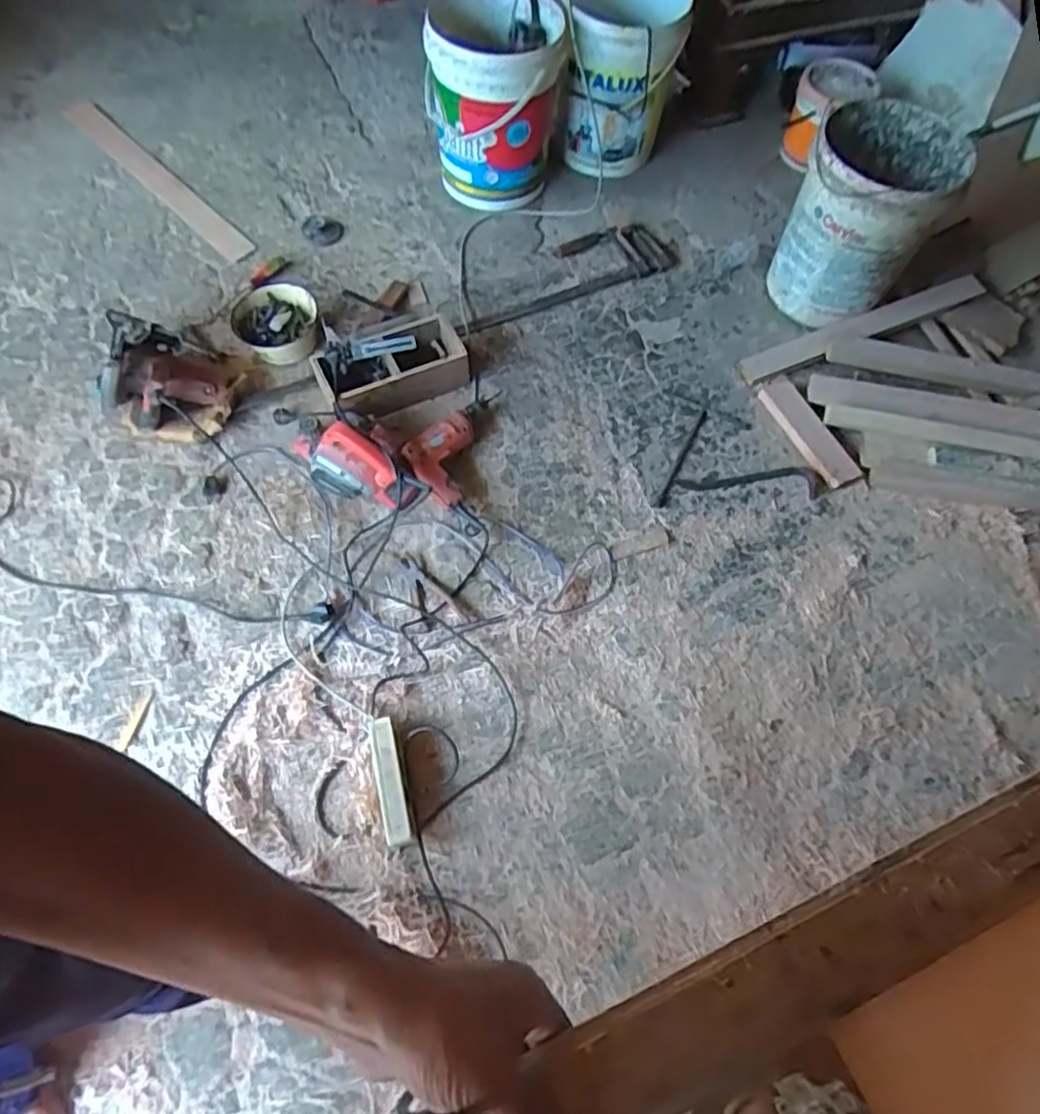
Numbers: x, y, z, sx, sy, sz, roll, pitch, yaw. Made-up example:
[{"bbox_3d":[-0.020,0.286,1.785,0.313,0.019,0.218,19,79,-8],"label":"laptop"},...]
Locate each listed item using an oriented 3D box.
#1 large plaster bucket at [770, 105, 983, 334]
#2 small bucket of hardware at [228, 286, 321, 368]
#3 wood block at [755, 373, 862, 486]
[{"bbox_3d":[0.756,-0.752,1.563,0.293,0.346,0.332,28,66,12],"label":"large plaster bucket"},{"bbox_3d":[-0.531,-0.518,1.552,0.192,0.077,0.202,-7,64,-5],"label":"small bucket of hardware"},{"bbox_3d":[0.616,-0.275,1.497,0.076,0.022,0.286,-20,66,-12],"label":"wood block"}]

